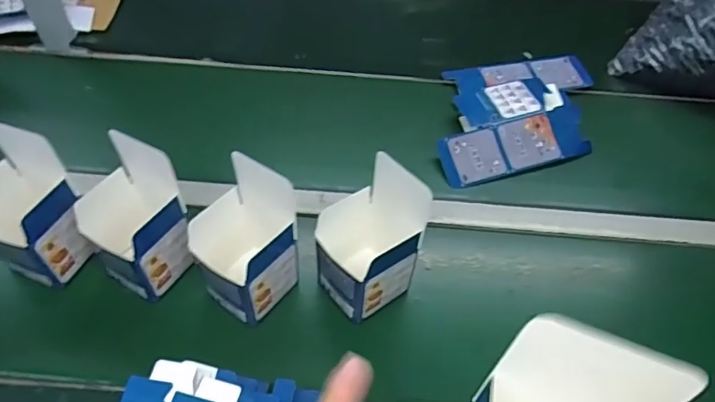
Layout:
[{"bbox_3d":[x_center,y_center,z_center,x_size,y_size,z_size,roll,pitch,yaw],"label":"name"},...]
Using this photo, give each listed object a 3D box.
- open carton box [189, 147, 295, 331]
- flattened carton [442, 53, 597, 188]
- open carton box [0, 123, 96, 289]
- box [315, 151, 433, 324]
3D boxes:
[{"bbox_3d":[-0.126,0.052,0.592,0.097,0.130,0.111,33,61,26],"label":"open carton box"},{"bbox_3d":[0.252,-0.151,0.832,0.306,0.048,0.224,-15,53,-7],"label":"flattened carton"},{"bbox_3d":[-0.377,0.014,0.600,0.089,0.150,0.103,22,57,20],"label":"open carton box"},{"bbox_3d":[0.011,0.050,0.590,0.107,0.184,0.092,-36,58,-21],"label":"box"}]

